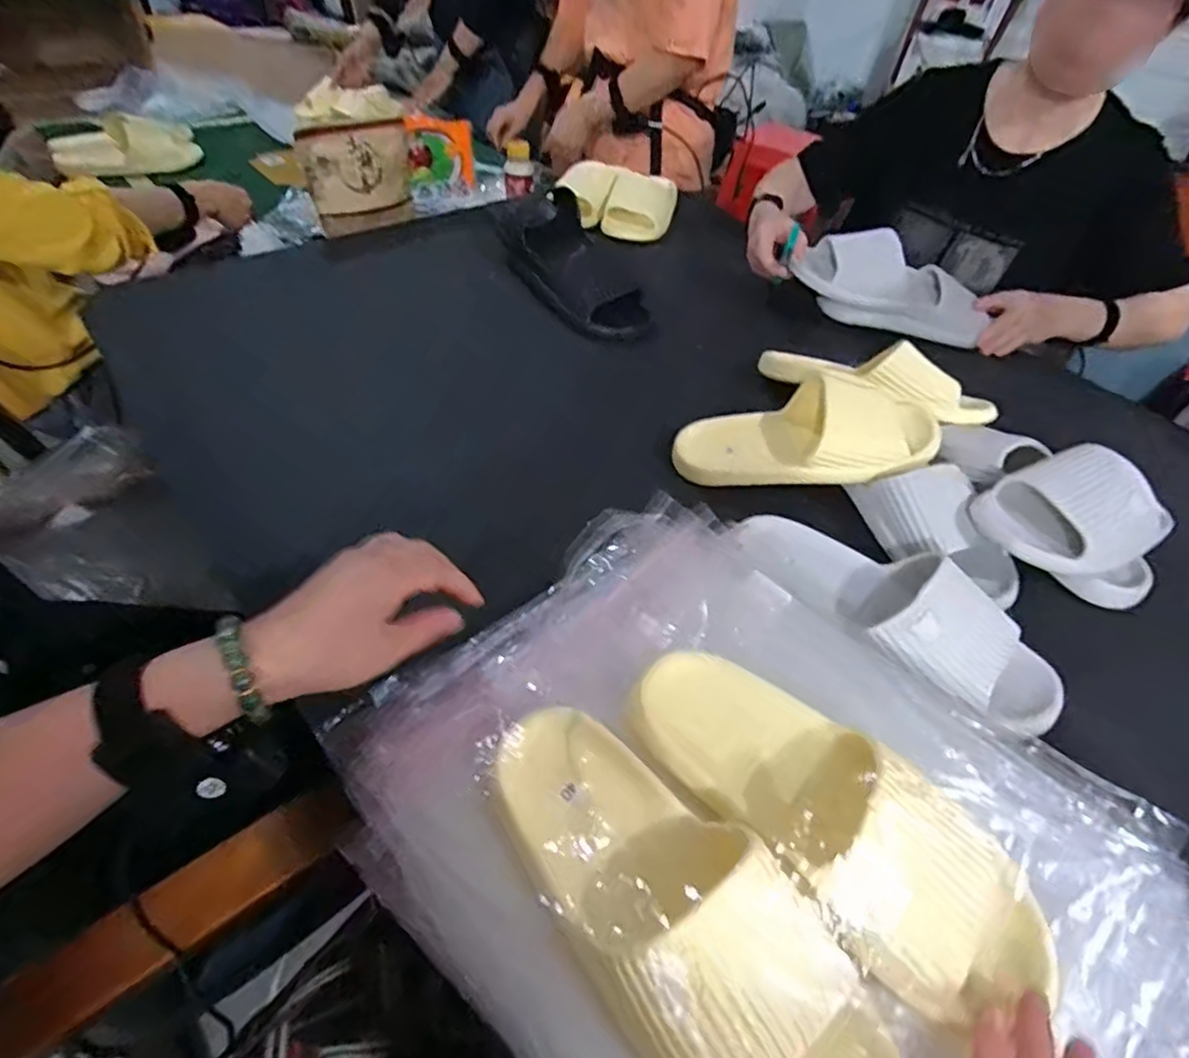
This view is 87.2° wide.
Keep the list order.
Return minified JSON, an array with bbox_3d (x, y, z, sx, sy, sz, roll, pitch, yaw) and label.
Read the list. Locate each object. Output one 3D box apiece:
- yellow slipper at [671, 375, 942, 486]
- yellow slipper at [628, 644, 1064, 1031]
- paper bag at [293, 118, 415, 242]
[{"bbox_3d":[0.213,-0.098,0.636,0.262,0.065,0.102,-6,46,12],"label":"yellow slipper"},{"bbox_3d":[0.129,0.157,0.363,0.098,0.062,0.242,-31,48,-30],"label":"yellow slipper"},{"bbox_3d":[-0.374,-0.556,1.001,0.166,0.153,0.039,-26,55,-27],"label":"paper bag"}]

